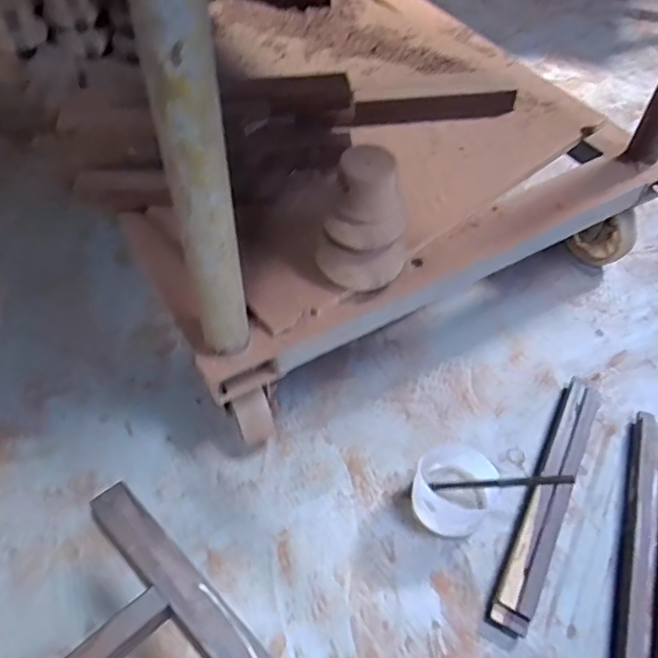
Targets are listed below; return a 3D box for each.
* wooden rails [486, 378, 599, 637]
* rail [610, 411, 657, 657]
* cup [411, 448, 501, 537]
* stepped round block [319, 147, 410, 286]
[{"bbox_3d":[0.280,0.206,0.721,0.052,0.033,0.353,25,55,16],"label":"wooden rails"},{"bbox_3d":[0.374,0.258,0.686,0.050,0.021,0.363,21,54,13],"label":"rail"},{"bbox_3d":[0.152,0.197,0.696,0.090,0.092,0.085,1,52,-1],"label":"cup"},{"bbox_3d":[0.043,-0.114,0.605,0.088,0.143,0.069,-35,61,-25],"label":"stepped round block"}]

